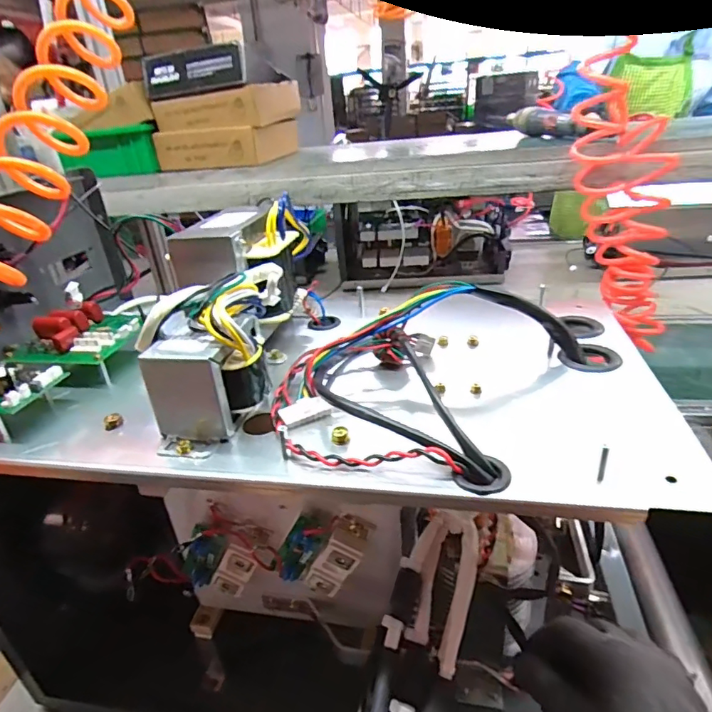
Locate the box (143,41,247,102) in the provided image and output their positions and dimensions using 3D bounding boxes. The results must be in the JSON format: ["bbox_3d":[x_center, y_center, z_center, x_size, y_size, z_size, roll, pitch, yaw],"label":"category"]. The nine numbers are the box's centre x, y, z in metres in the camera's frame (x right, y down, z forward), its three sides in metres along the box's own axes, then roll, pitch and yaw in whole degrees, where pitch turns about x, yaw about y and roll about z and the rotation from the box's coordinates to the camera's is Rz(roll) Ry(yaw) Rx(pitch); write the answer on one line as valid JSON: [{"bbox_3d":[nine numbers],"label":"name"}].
[{"bbox_3d":[-0.229,-0.403,0.700,0.157,0.055,0.035,0,28,11],"label":"box"}]

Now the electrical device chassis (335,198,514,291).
[{"bbox_3d":[0.188,-0.322,1.355,0.471,0.207,0.121,-4,28,4],"label":"electrical device chassis"}]

